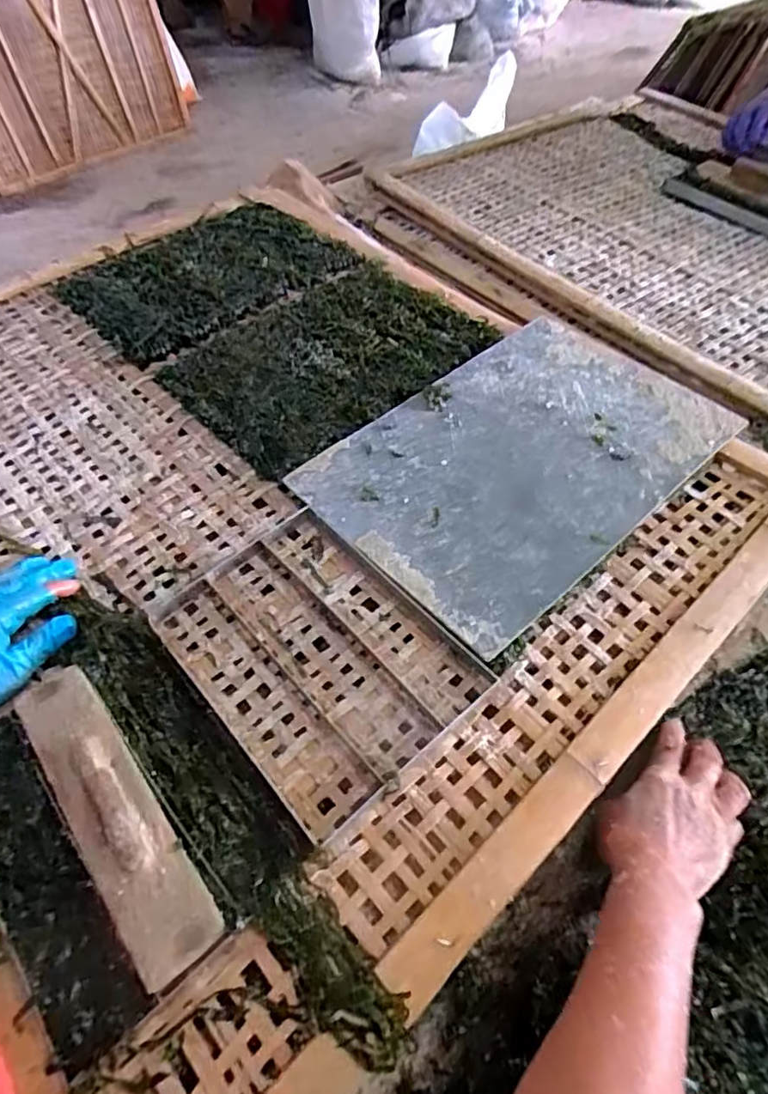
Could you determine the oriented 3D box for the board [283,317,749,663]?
[{"bbox_3d":[0.141,-0.096,0.608,0.395,0.006,0.266,-36,61,-22],"label":"board"}]

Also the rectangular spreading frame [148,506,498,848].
[{"bbox_3d":[-0.060,0.083,0.496,0.179,0.018,0.254,-37,63,-23],"label":"rectangular spreading frame"}]

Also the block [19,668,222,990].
[{"bbox_3d":[-0.192,0.179,0.412,0.054,0.029,0.232,-34,62,-22],"label":"block"}]

